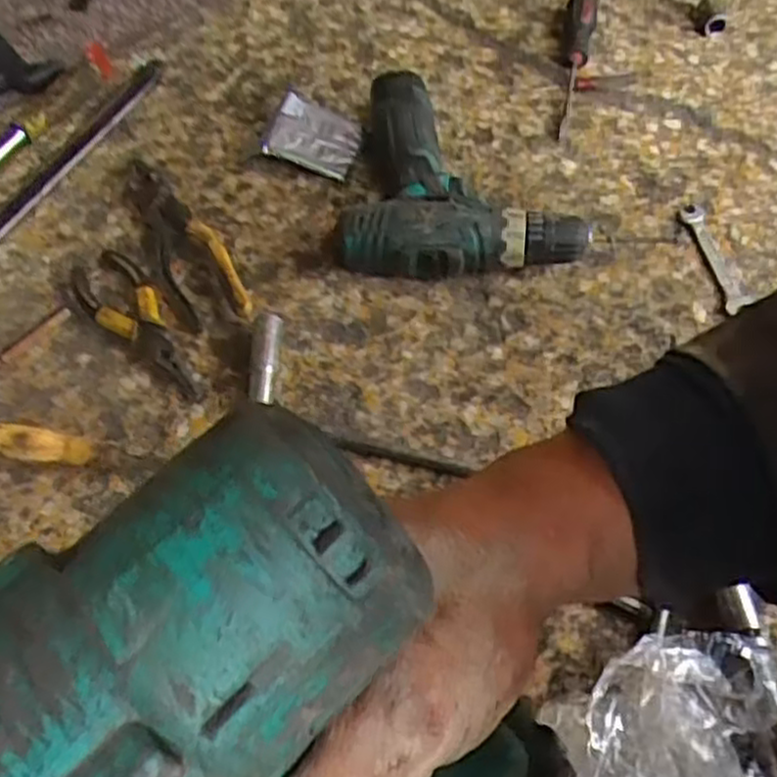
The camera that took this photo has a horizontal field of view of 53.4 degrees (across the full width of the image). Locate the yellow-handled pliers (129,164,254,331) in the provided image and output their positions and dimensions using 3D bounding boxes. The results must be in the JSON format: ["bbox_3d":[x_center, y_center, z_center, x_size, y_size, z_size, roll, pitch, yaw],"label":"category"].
[{"bbox_3d":[-0.173,-0.121,0.629,0.058,0.024,0.192,-27,61,-14],"label":"yellow-handled pliers"}]

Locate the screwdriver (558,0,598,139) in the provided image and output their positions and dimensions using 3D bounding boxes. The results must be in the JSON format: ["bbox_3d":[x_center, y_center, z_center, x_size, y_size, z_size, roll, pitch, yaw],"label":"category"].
[{"bbox_3d":[0.179,-0.325,0.738,0.027,0.021,0.207,10,59,8],"label":"screwdriver"}]

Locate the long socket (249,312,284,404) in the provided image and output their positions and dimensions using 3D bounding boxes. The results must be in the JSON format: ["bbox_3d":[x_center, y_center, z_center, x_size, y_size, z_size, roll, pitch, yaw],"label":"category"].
[{"bbox_3d":[-0.091,-0.021,0.567,0.021,0.019,0.073,1,58,3],"label":"long socket"}]

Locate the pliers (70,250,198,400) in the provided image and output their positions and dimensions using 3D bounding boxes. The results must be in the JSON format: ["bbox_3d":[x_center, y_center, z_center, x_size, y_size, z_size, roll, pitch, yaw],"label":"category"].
[{"bbox_3d":[-0.191,-0.053,0.589,0.050,0.016,0.159,-36,64,-19],"label":"pliers"}]

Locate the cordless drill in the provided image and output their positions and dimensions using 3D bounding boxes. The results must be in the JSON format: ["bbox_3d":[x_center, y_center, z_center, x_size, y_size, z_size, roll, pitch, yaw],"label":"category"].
[{"bbox_3d":[0.051,-0.177,0.635,0.187,0.056,0.200,-5,58,-1],"label":"cordless drill"}]

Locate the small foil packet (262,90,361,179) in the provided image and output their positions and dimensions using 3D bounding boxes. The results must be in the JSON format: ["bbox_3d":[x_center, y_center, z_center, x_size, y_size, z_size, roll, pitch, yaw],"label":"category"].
[{"bbox_3d":[-0.064,-0.222,0.676,0.075,0.012,0.067,23,64,-5],"label":"small foil packet"}]

